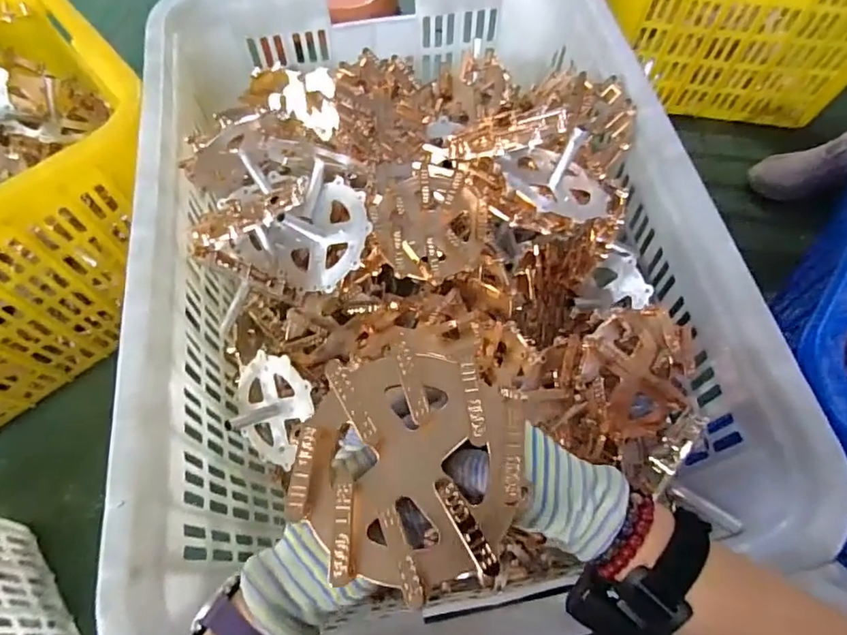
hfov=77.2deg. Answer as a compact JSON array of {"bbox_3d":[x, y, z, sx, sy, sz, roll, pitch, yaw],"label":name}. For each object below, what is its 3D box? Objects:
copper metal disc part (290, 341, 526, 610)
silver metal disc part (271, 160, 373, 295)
[{"bbox_3d":[-0.009,0.085,0.306,0.116,0.046,0.124,11,64,6],"label":"copper metal disc part"},{"bbox_3d":[-0.126,-0.097,0.601,0.132,0.072,0.132,-6,78,28],"label":"silver metal disc part"}]

